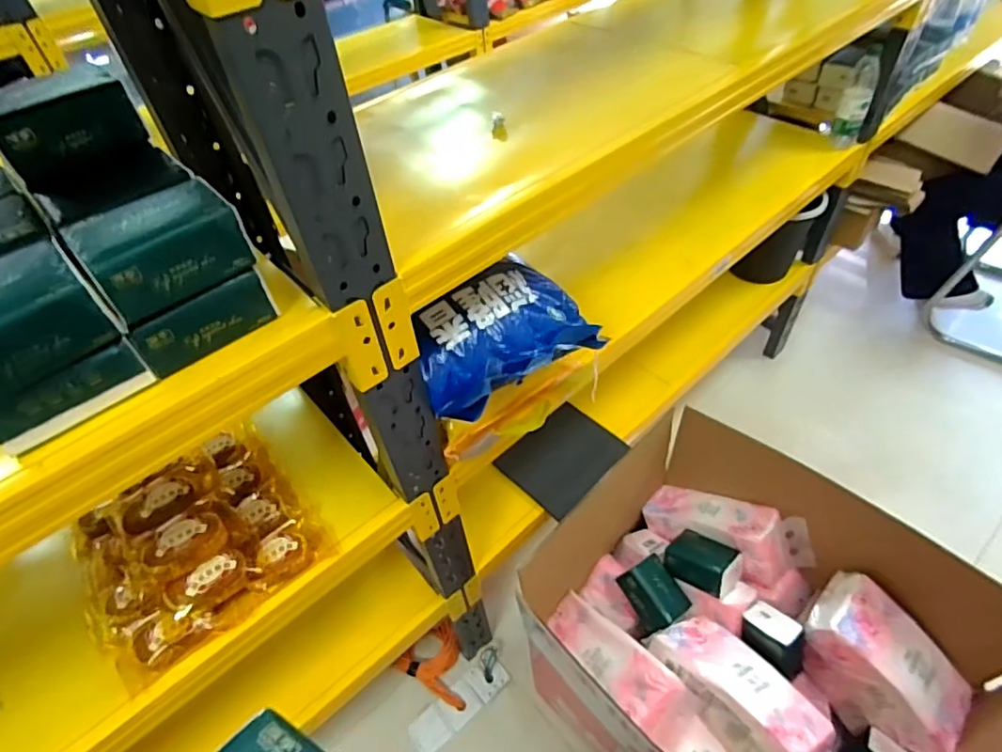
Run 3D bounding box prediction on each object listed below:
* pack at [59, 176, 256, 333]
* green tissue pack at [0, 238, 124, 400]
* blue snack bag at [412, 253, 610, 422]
[{"bbox_3d":[-0.288,-0.108,0.482,0.076,0.061,0.117,34,59,31],"label":"pack"},{"bbox_3d":[-0.375,-0.038,0.429,0.078,0.064,0.118,34,59,31],"label":"green tissue pack"},{"bbox_3d":[0.001,-0.054,0.777,0.256,0.073,0.168,-33,52,-22],"label":"blue snack bag"}]

